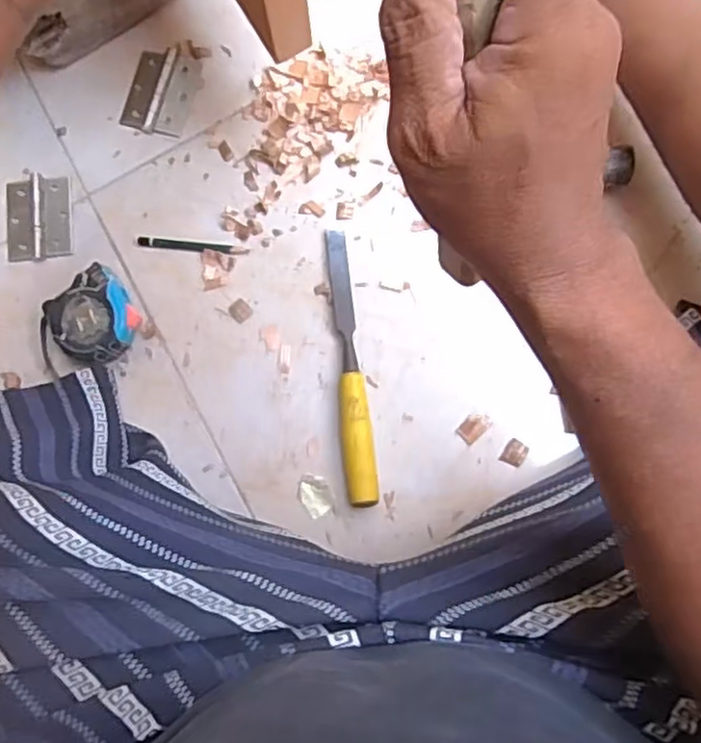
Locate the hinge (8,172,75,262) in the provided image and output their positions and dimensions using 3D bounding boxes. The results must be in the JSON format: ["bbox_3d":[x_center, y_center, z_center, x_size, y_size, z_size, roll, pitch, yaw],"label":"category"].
[{"bbox_3d":[-0.281,-0.139,0.616,0.061,0.007,0.076,-3,81,2],"label":"hinge"}]

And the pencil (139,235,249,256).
[{"bbox_3d":[-0.139,-0.110,0.600,0.096,0.005,0.010,7,82,4],"label":"pencil"}]

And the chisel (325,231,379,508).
[{"bbox_3d":[-0.001,-0.007,0.566,0.024,0.021,0.231,-7,81,2],"label":"chisel"}]

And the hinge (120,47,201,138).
[{"bbox_3d":[-0.171,-0.254,0.620,0.059,0.005,0.077,15,82,5],"label":"hinge"}]

